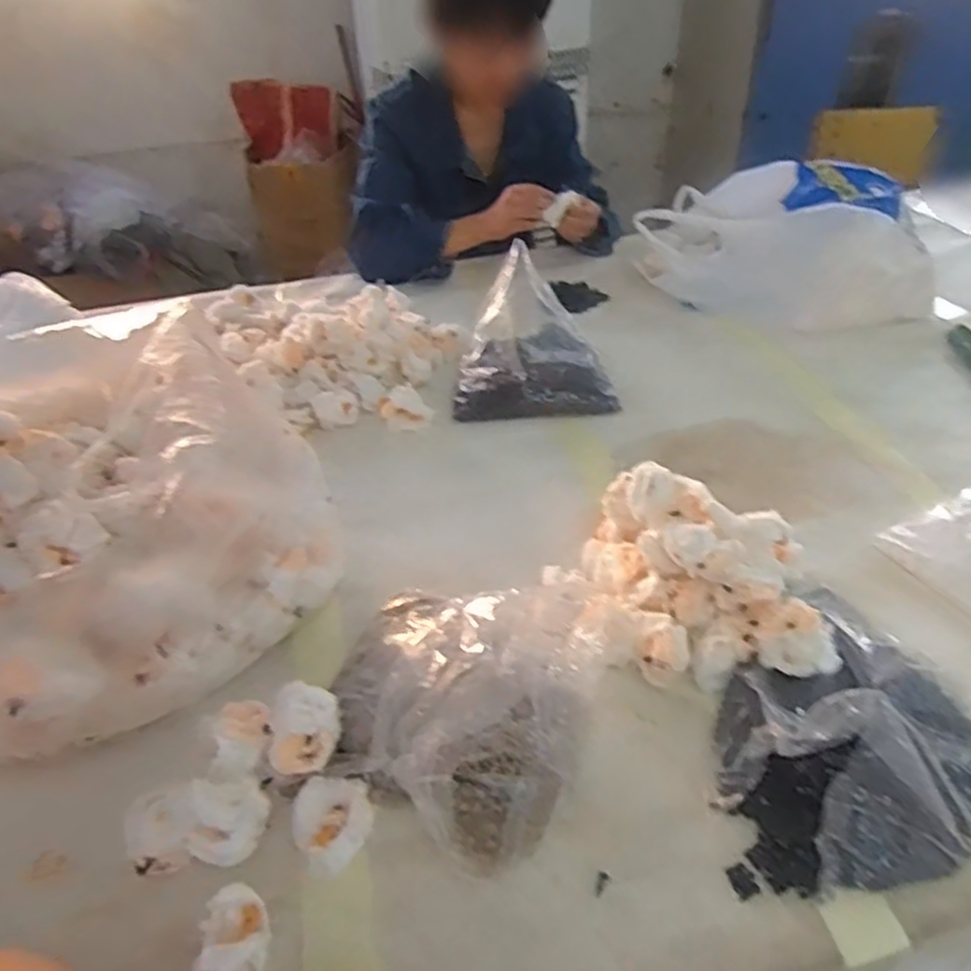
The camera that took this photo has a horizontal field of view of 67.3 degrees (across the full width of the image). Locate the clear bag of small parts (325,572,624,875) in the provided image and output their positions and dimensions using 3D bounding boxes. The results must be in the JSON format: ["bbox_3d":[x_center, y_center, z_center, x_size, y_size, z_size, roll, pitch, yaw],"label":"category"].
[{"bbox_3d":[-0.019,0.139,0.543,0.195,0.062,0.223,13,42,20],"label":"clear bag of small parts"}]

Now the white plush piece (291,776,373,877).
[{"bbox_3d":[-0.098,0.222,0.476,0.049,0.028,0.058,-18,41,-17],"label":"white plush piece"}]

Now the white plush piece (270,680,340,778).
[{"bbox_3d":[-0.127,0.167,0.507,0.044,0.031,0.056,-7,39,-3],"label":"white plush piece"}]

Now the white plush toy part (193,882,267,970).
[{"bbox_3d":[-0.144,0.270,0.416,0.036,0.037,0.063,-5,39,-1],"label":"white plush toy part"}]

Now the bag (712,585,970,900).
[{"bbox_3d":[0.252,0.166,0.490,0.194,0.086,0.164,-9,39,-6],"label":"bag"}]

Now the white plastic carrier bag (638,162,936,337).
[{"bbox_3d":[0.446,-0.362,1.078,0.397,0.164,0.280,15,43,22],"label":"white plastic carrier bag"}]

